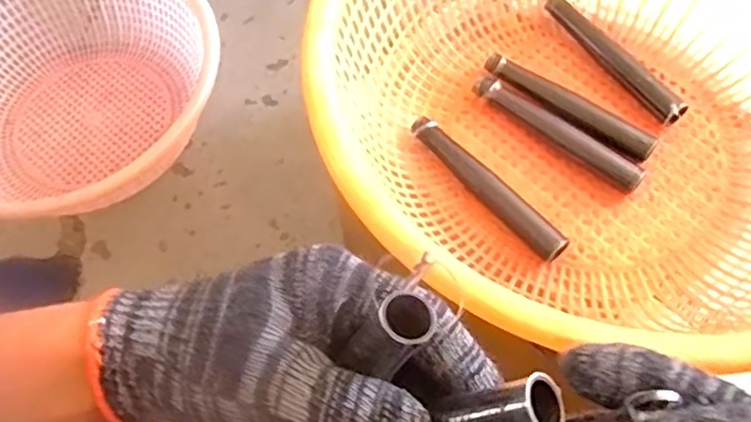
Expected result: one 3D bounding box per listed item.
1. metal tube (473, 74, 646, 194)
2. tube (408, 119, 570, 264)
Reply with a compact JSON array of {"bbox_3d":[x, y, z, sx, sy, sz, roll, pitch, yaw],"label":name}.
[{"bbox_3d":[0.143,-0.065,0.505,0.146,0.025,0.025,36,72,18],"label":"metal tube"},{"bbox_3d":[0.082,-0.019,0.483,0.020,0.024,0.146,-38,68,-14],"label":"tube"}]

